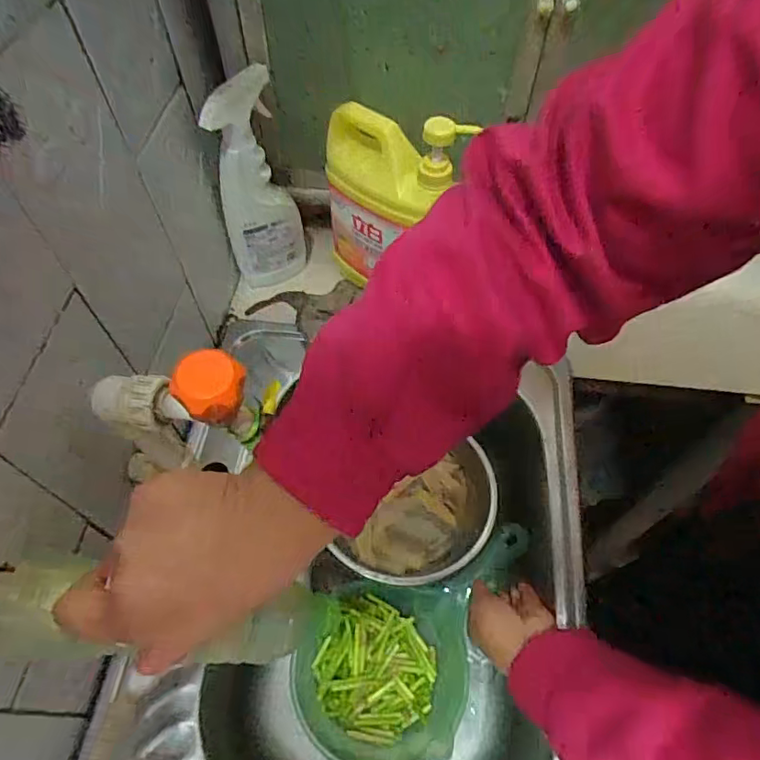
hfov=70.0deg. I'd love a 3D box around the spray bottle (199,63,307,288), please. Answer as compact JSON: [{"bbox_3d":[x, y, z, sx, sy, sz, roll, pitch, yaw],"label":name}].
[{"bbox_3d":[-0.142,-0.213,0.620,0.084,0.244,0.061,-17,59,-10],"label":"spray bottle"}]

